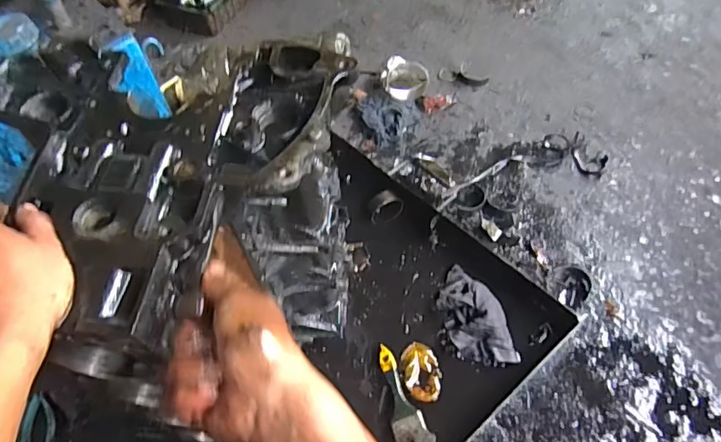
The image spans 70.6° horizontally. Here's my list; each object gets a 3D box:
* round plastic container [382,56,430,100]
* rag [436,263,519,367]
[{"bbox_3d":[0.106,-0.325,1.179,0.102,0.053,0.109,-2,55,3],"label":"round plastic container"},{"bbox_3d":[0.179,0.149,0.819,0.089,0.042,0.174,-15,55,-7],"label":"rag"}]

